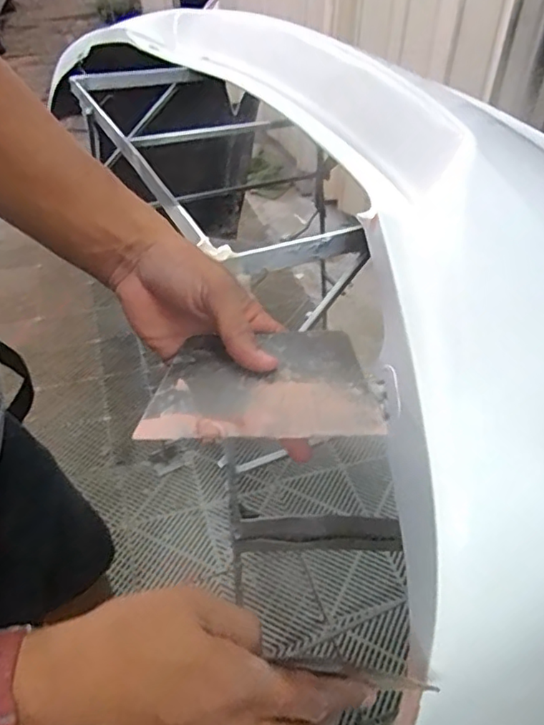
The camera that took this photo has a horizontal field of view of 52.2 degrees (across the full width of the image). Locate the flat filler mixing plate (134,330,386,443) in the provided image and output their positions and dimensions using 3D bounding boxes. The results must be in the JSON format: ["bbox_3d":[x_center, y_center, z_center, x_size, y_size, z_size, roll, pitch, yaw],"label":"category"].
[{"bbox_3d":[-0.008,0.012,0.359,0.141,0.006,0.093,-2,43,3],"label":"flat filler mixing plate"}]

